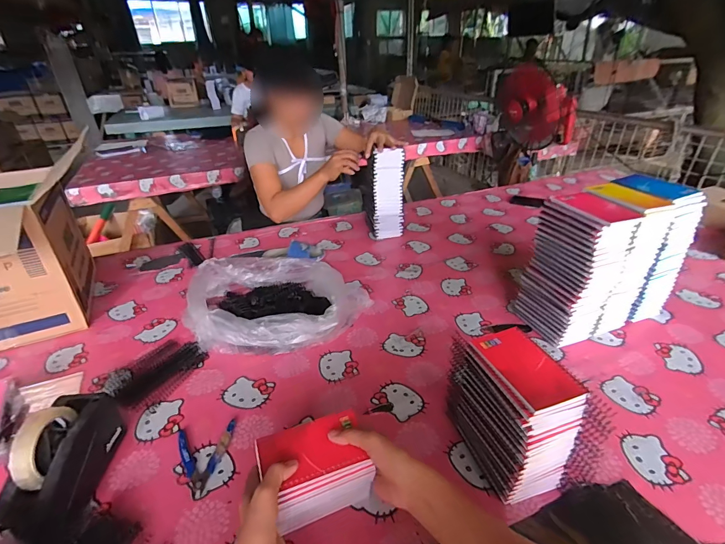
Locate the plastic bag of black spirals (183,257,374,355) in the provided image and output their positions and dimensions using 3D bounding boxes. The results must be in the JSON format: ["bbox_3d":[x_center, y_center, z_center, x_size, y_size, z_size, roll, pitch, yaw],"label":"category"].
[{"bbox_3d":[-0.189,0.069,0.850,0.388,0.098,0.263,2,31,5],"label":"plastic bag of black spirals"}]

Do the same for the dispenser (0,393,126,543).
[{"bbox_3d":[-0.409,0.263,0.509,0.079,0.122,0.212,-3,31,-3],"label":"dispenser"}]

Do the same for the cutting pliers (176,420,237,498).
[{"bbox_3d":[-0.244,0.279,0.575,0.085,0.014,0.114,-6,31,-8],"label":"cutting pliers"}]

